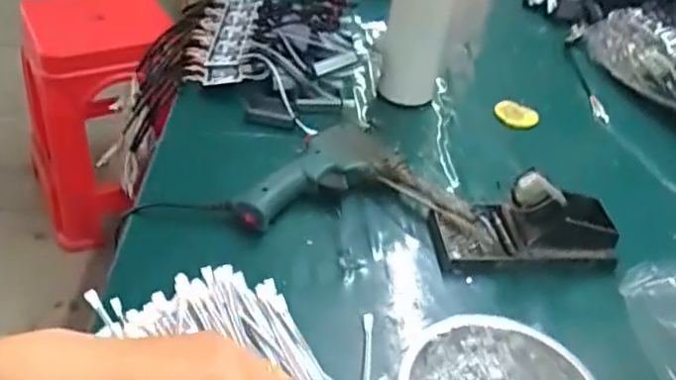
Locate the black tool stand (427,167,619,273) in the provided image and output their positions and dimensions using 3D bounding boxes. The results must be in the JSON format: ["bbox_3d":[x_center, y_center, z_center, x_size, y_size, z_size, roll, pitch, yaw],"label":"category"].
[{"bbox_3d":[0.159,0.019,0.515,0.151,0.071,0.068,2,41,-5],"label":"black tool stand"}]

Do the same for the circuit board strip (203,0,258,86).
[{"bbox_3d":[-0.123,-0.168,0.697,0.042,0.015,0.131,7,59,3],"label":"circuit board strip"}]

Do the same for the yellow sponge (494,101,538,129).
[{"bbox_3d":[0.201,-0.085,0.697,0.048,0.013,0.031,26,44,21],"label":"yellow sponge"}]

